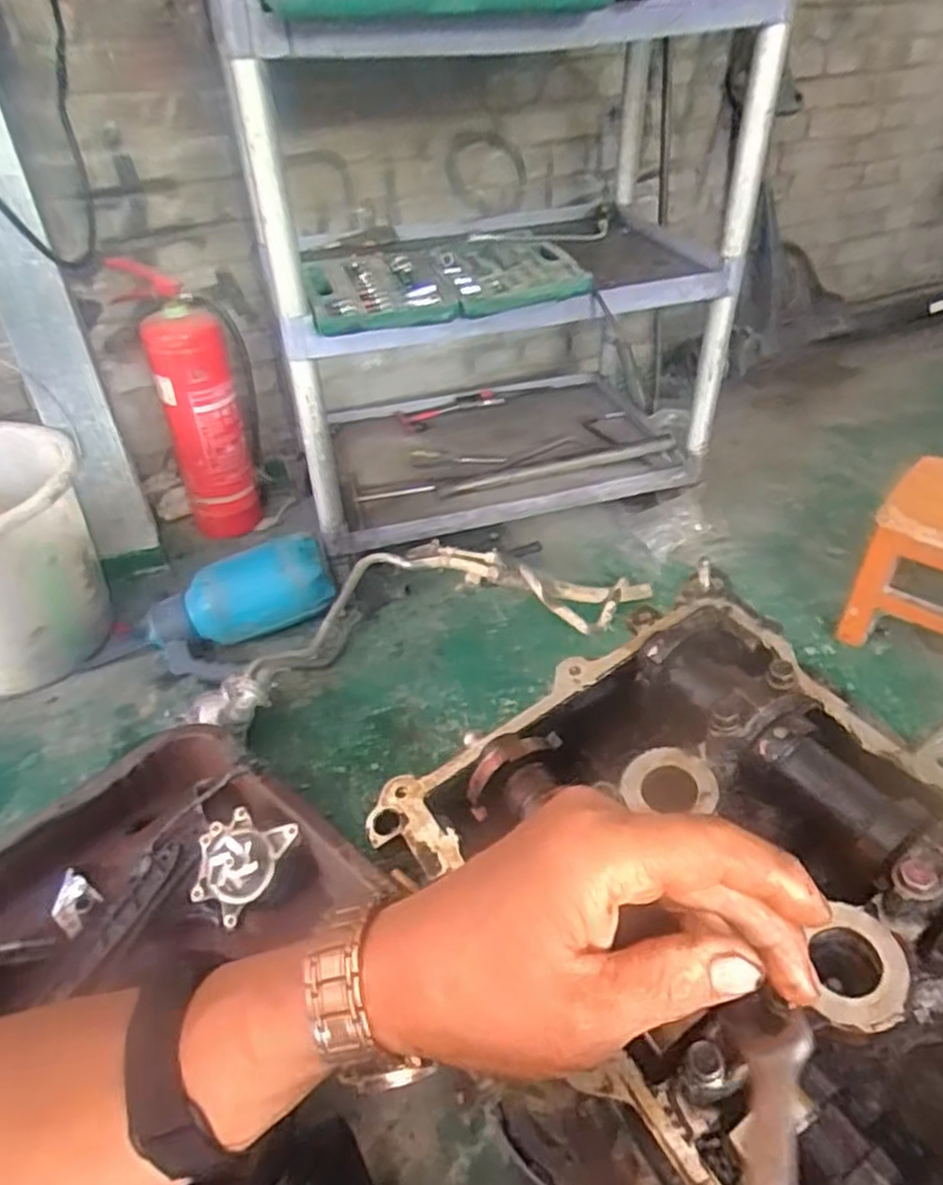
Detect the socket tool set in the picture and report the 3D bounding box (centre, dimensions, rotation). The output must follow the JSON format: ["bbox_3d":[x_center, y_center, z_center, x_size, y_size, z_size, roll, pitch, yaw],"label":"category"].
[{"bbox_3d":[-0.043,-0.442,1.039,0.392,0.052,0.247,-3,39,-1],"label":"socket tool set"}]

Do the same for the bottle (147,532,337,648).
[{"bbox_3d":[-0.353,0.005,1.123,0.275,0.111,0.089,-12,40,-12],"label":"bottle"}]

